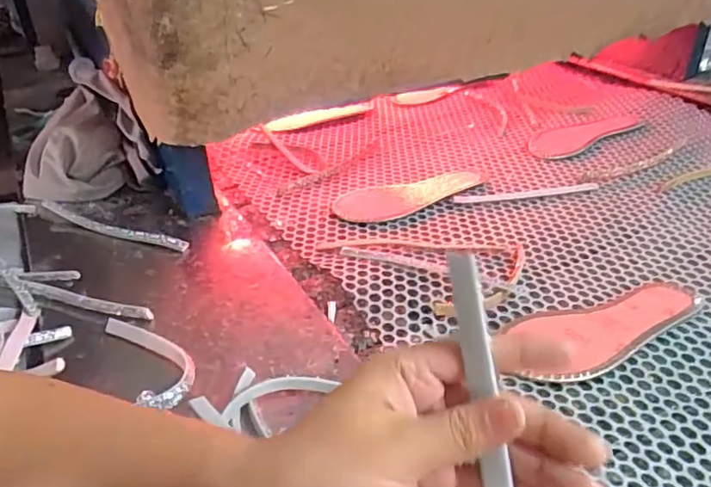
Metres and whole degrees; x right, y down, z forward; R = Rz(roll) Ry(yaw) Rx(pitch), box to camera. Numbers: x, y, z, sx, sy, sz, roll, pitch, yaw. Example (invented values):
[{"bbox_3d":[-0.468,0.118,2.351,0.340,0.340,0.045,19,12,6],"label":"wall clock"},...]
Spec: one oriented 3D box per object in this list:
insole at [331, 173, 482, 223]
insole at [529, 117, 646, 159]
[{"bbox_3d":[0.074,-0.061,0.750,0.205,0.019,0.071,-10,34,-13],"label":"insole"},{"bbox_3d":[0.362,-0.174,0.889,0.201,0.009,0.073,-20,47,-20],"label":"insole"}]

